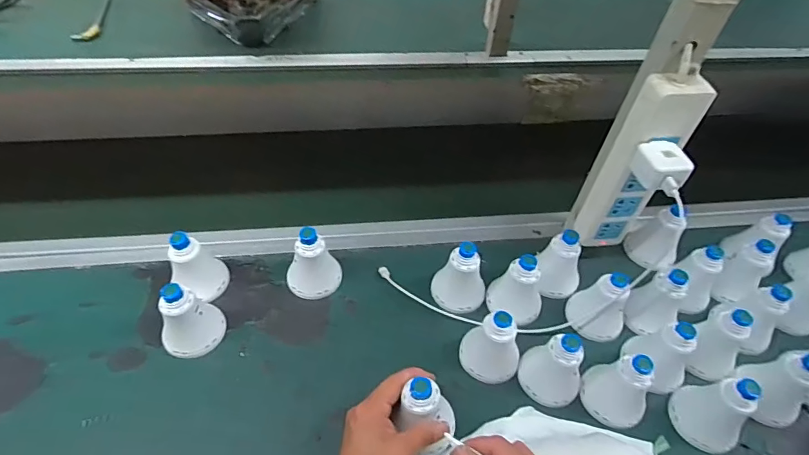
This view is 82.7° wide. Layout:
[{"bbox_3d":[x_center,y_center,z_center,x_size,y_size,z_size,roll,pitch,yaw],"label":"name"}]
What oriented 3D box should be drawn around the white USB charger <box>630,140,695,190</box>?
[{"bbox_3d":[0.247,-0.061,0.448,0.047,0.027,0.041,-4,50,-7],"label":"white USB charger"}]

